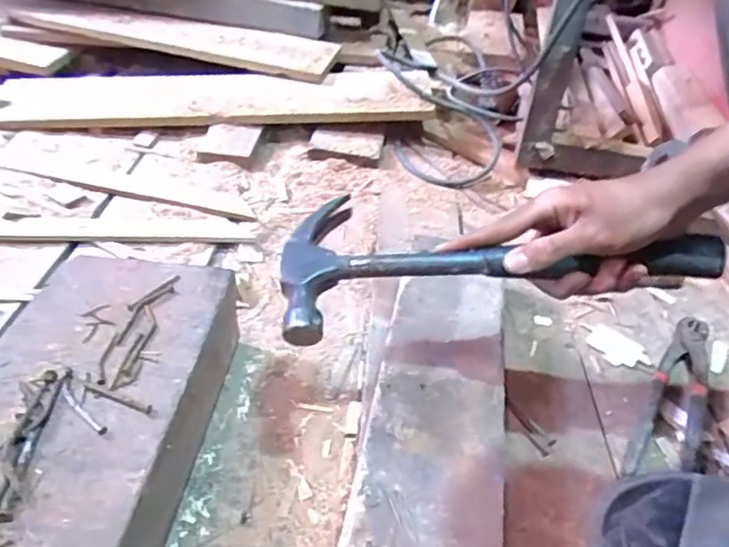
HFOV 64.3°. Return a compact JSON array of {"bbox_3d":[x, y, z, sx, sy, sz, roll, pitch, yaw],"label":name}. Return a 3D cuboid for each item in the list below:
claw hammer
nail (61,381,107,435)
[{"bbox_3d":[0.098,-0.015,0.424,0.312,0.042,0.119,-4,39,2],"label":"claw hammer"},{"bbox_3d":[-0.181,0.086,0.370,0.052,0.004,0.007,32,45,29],"label":"nail"}]

